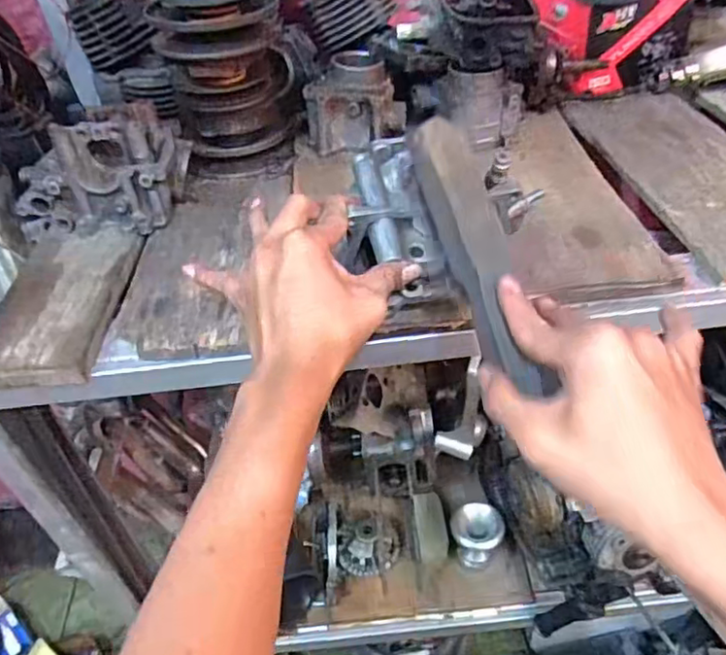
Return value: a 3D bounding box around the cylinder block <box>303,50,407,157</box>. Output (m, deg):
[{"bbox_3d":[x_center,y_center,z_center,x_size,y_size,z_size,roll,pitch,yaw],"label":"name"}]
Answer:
[{"bbox_3d":[-0.011,-0.275,0.771,0.110,0.080,0.114,-5,42,2],"label":"cylinder block"}]

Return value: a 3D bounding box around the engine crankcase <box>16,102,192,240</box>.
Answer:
[{"bbox_3d":[-0.275,-0.173,0.675,0.167,0.097,0.116,-6,42,1],"label":"engine crankcase"}]

